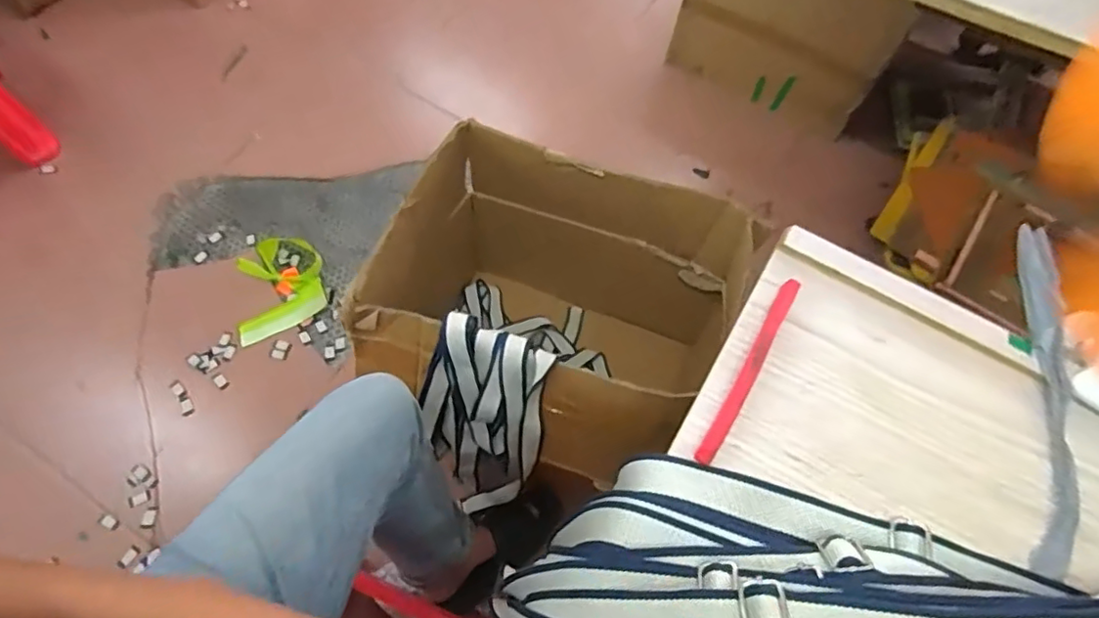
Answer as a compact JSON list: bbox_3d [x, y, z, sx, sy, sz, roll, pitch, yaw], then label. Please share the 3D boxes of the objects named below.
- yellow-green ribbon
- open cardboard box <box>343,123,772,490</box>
[{"bbox_3d":[-0.607,-0.053,1.351,0.180,0.029,0.245,-13,66,-10],"label":"yellow-green ribbon"},{"bbox_3d":[-0.010,0.033,1.086,0.517,0.474,0.437,23,65,7],"label":"open cardboard box"}]

